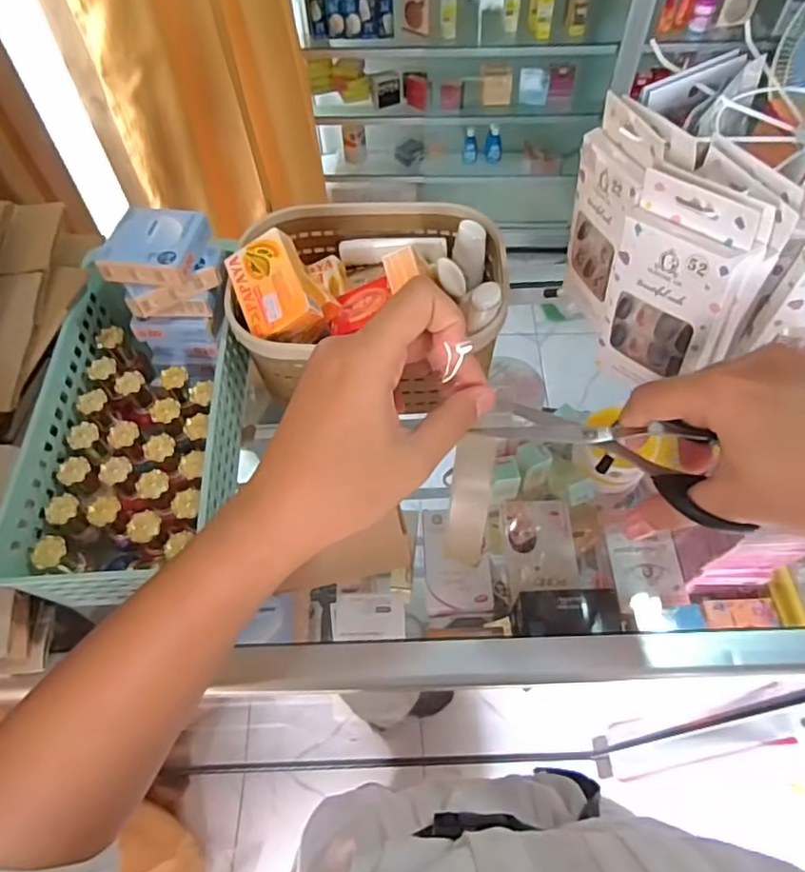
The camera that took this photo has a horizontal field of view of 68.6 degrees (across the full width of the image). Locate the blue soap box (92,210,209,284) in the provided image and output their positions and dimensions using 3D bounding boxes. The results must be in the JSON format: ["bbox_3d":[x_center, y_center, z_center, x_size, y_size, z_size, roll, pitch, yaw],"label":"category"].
[{"bbox_3d":[-0.185,-0.144,0.444,0.061,0.021,0.066,8,58,7],"label":"blue soap box"}]

